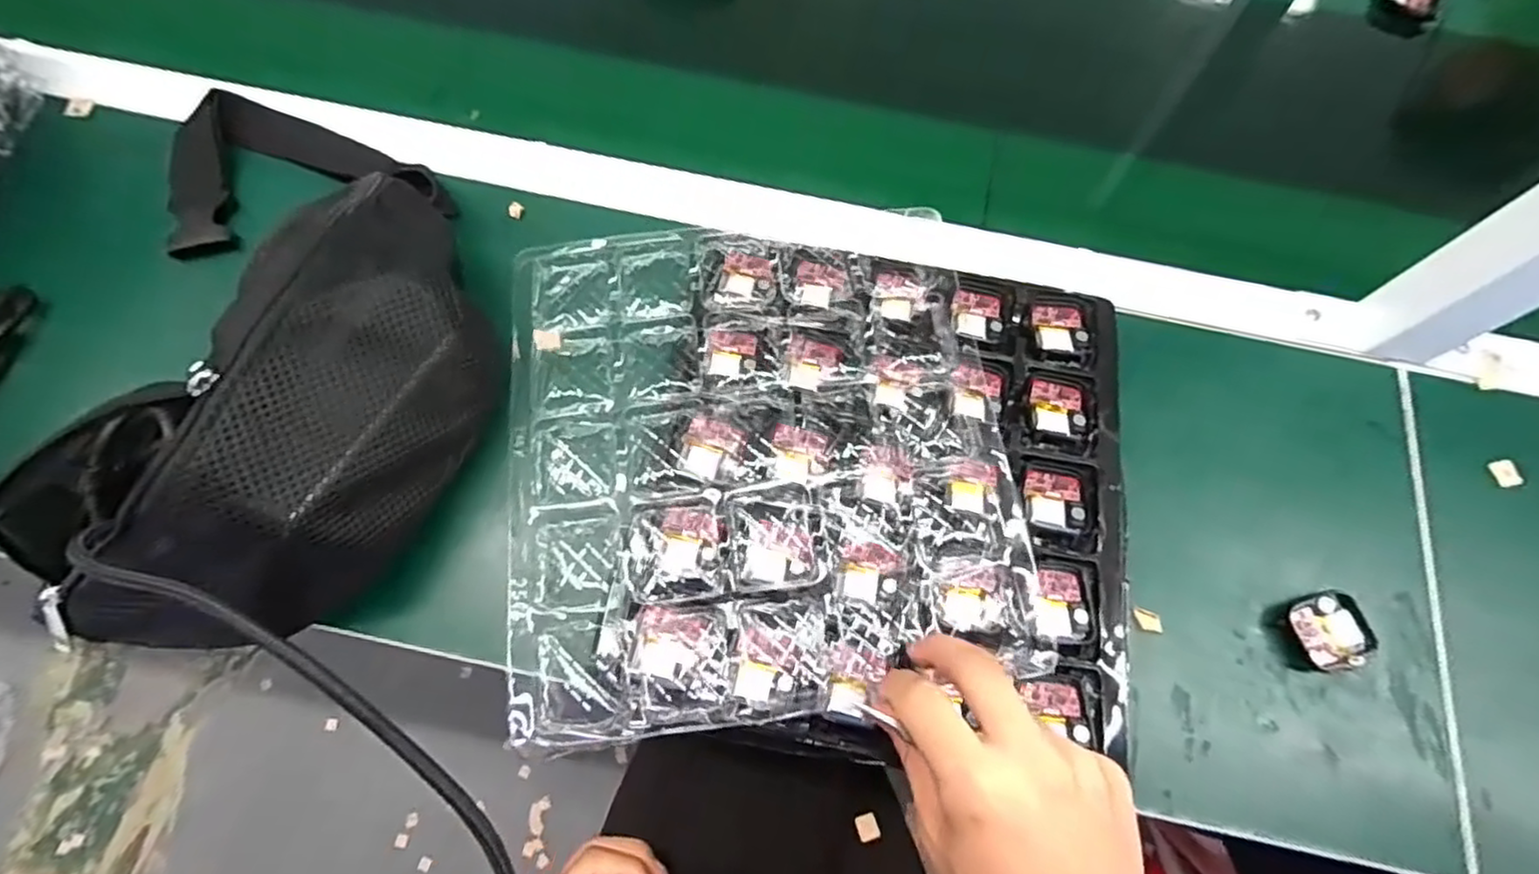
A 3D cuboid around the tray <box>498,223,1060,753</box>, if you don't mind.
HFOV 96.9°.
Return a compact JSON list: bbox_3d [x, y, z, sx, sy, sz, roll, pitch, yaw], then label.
[{"bbox_3d":[-0.004,0.006,0.378,0.259,0.019,0.275,-5,69,-5],"label":"tray"}]

